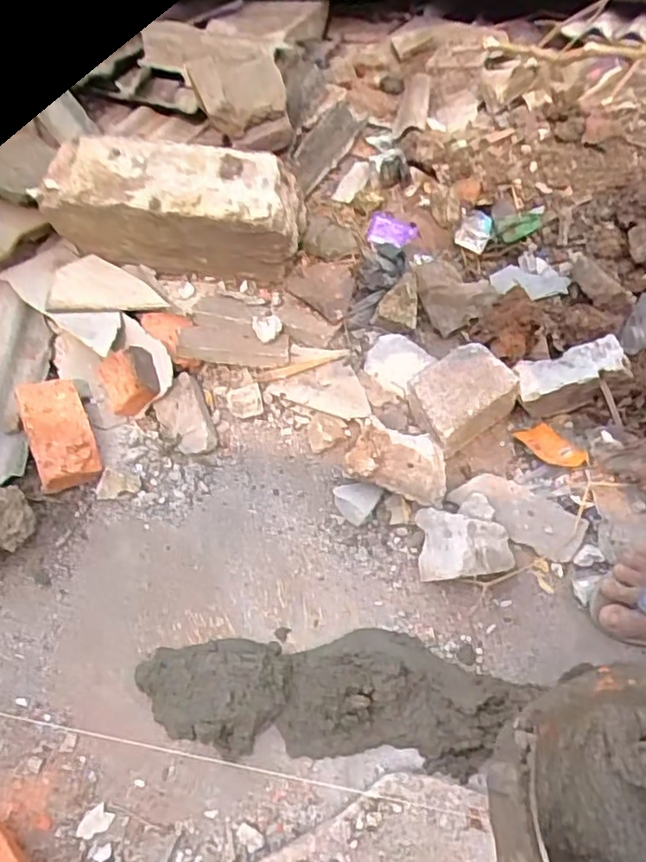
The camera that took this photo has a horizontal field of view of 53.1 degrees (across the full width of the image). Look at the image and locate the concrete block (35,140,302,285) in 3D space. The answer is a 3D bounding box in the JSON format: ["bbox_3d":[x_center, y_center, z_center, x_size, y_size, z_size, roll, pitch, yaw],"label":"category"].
[{"bbox_3d":[-0.243,-0.363,1.069,0.417,0.169,0.130,10,58,9],"label":"concrete block"}]

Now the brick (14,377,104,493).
[{"bbox_3d":[-0.380,0.005,0.931,0.088,0.052,0.173,-11,63,-27],"label":"brick"}]

